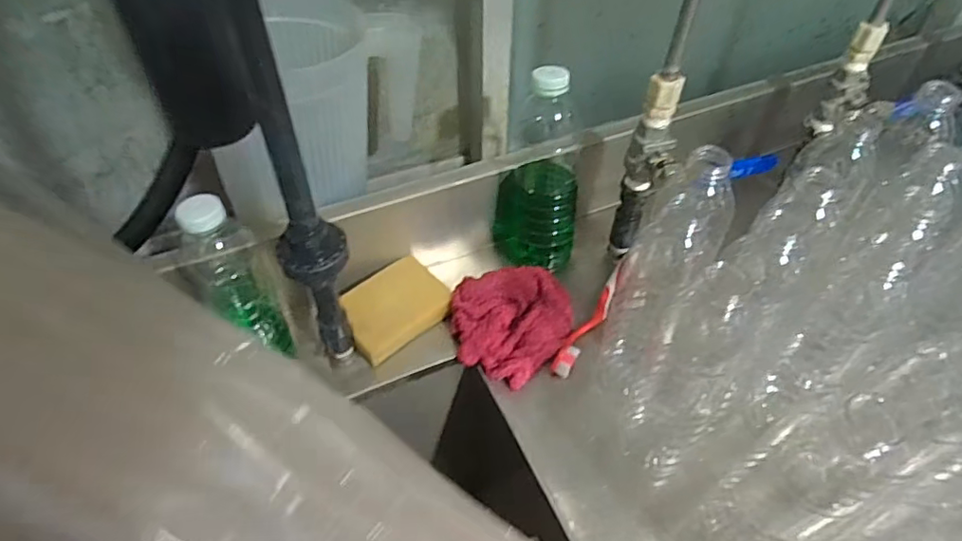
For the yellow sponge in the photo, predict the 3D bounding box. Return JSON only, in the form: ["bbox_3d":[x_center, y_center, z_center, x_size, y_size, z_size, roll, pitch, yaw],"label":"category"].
[{"bbox_3d":[-0.084,0.036,0.560,0.105,0.020,0.073,-36,57,-28],"label":"yellow sponge"}]

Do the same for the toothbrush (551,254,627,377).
[{"bbox_3d":[0.111,0.043,0.563,0.019,0.014,0.152,25,52,22],"label":"toothbrush"}]

